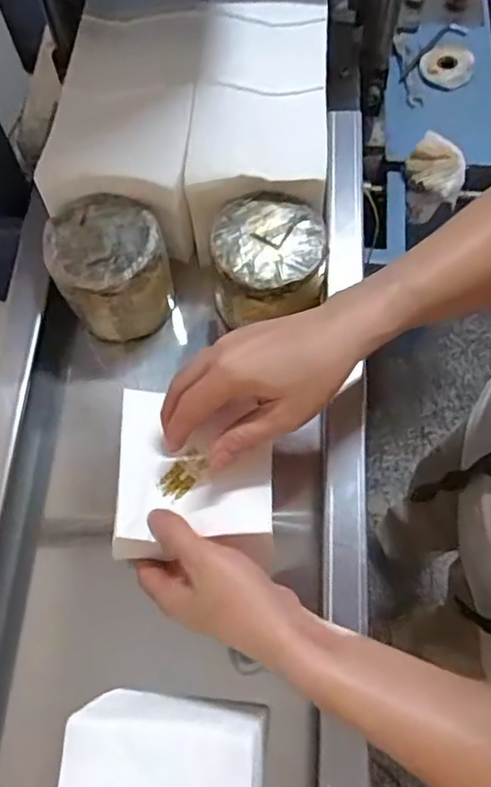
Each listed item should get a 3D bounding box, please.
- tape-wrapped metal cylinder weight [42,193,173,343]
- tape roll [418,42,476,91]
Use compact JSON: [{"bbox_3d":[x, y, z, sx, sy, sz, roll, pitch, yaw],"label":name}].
[{"bbox_3d":[-0.119,-0.112,0.547,0.092,0.089,0.095,-1,69,1],"label":"tape-wrapped metal cylinder weight"},{"bbox_3d":[0.292,-0.480,0.901,0.076,0.014,0.084,4,69,3],"label":"tape roll"}]

